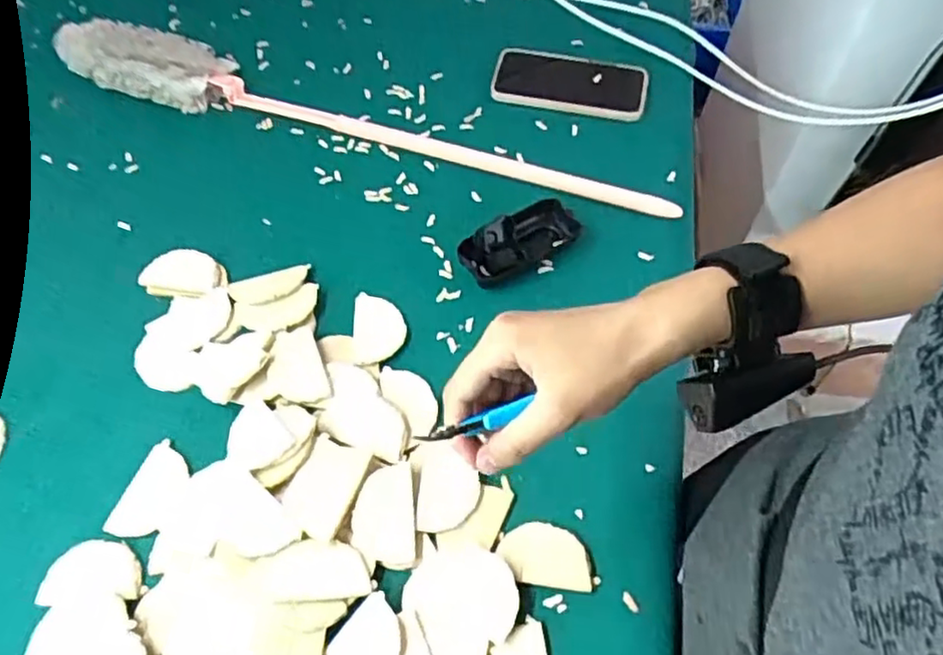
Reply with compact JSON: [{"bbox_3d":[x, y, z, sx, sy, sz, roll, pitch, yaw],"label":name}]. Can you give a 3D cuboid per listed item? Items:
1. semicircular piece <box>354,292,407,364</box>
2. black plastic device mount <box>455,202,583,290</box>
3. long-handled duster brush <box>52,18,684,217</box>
[{"bbox_3d":[-0.079,0.000,0.572,0.044,0.005,0.066,-4,59,-1],"label":"semicircular piece"},{"bbox_3d":[0.044,-0.077,0.610,0.108,0.028,0.052,-29,62,-15],"label":"black plastic device mount"},{"bbox_3d":[-0.127,-0.226,0.682,0.686,0.051,0.078,15,61,11],"label":"long-handled duster brush"}]

